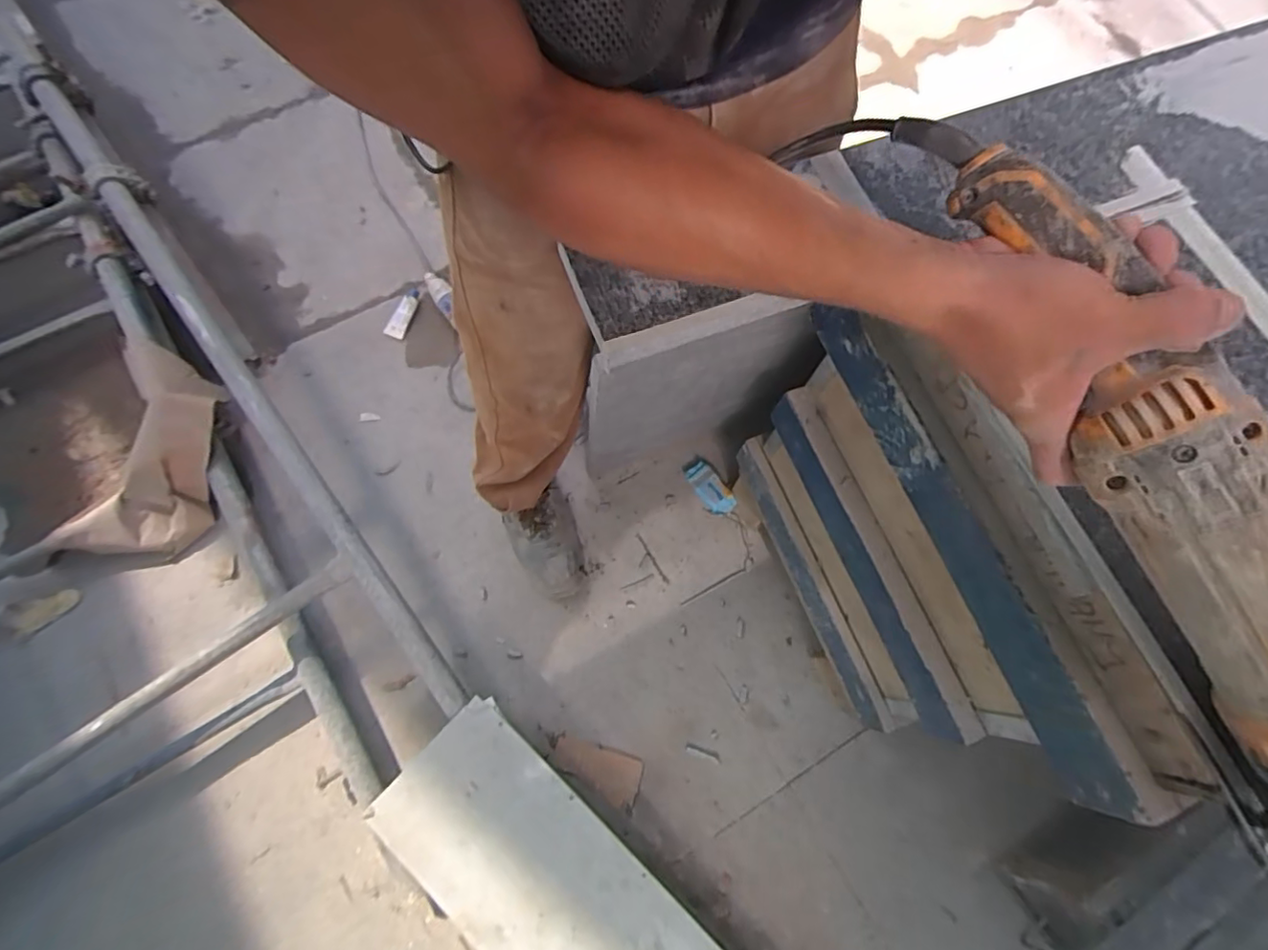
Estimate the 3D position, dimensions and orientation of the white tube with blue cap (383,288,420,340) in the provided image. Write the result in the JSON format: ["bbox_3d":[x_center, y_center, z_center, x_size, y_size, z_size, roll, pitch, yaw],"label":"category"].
[{"bbox_3d":[-0.488,-0.342,1.234,0.041,0.016,0.116,17,73,3],"label":"white tube with blue cap"}]

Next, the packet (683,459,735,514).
[{"bbox_3d":[0.147,0.026,1.135,0.054,0.032,0.114,-33,77,-11],"label":"packet"}]

